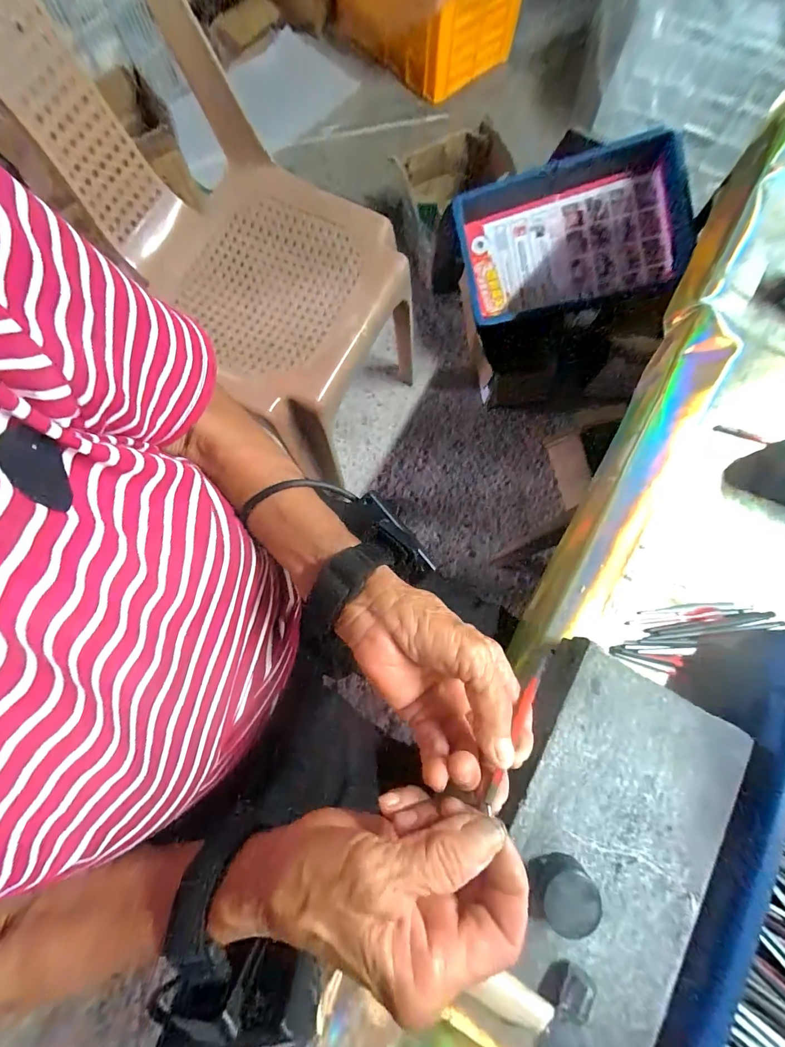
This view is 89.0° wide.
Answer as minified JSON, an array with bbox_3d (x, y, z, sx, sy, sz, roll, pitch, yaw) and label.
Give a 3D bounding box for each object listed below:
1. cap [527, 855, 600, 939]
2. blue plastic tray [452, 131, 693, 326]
[{"bbox_3d":[0.115,0.249,0.269,0.042,0.020,0.037,11,78,3],"label":"cap"},{"bbox_3d":[0.370,-0.605,0.842,0.444,0.094,0.268,-8,111,13],"label":"blue plastic tray"}]

